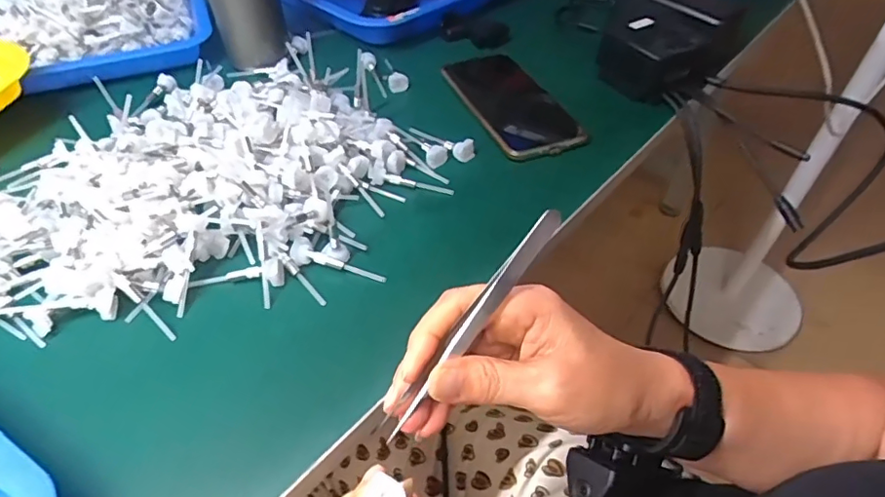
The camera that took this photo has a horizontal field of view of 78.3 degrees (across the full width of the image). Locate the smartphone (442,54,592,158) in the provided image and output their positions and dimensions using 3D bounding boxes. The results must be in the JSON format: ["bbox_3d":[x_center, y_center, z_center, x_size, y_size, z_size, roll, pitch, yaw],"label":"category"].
[{"bbox_3d":[0.059,-0.141,0.516,0.076,0.014,0.177,-16,48,-15],"label":"smartphone"}]

